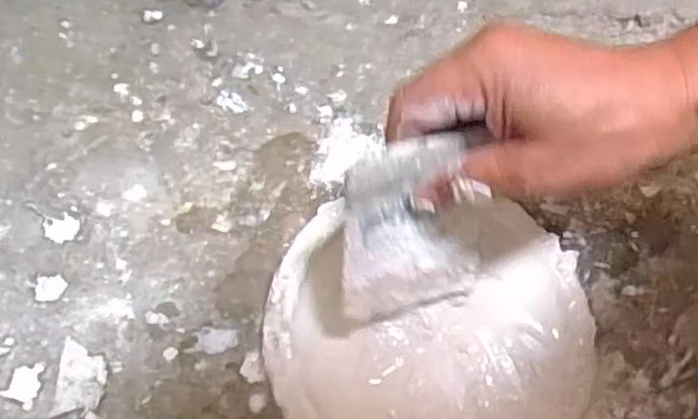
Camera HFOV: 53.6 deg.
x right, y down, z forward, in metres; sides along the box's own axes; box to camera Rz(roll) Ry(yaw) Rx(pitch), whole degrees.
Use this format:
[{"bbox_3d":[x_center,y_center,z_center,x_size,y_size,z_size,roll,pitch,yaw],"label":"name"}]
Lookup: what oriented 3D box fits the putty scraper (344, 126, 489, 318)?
[{"bbox_3d":[0.032,0.011,0.334,0.072,0.108,0.007,-14,43,-16],"label":"putty scraper"}]

